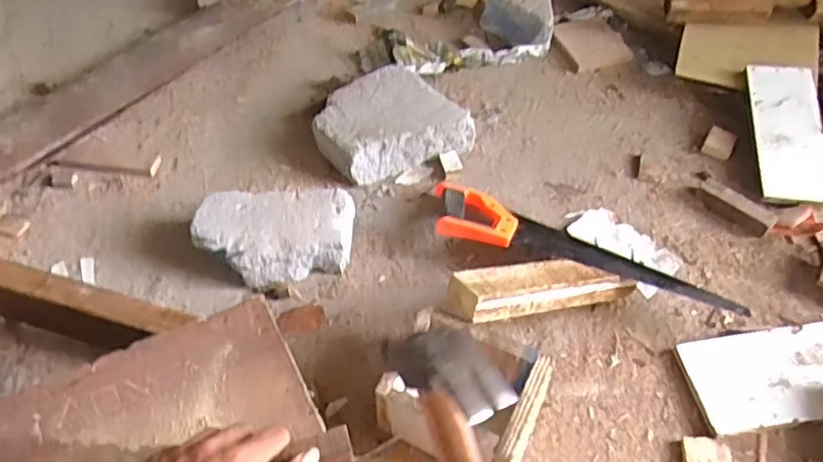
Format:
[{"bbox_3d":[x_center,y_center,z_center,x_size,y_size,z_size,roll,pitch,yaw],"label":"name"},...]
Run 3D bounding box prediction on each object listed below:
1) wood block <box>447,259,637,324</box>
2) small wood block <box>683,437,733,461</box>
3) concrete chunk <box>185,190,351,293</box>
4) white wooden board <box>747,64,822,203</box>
[{"bbox_3d":[0.162,0.067,0.789,0.254,0.041,0.071,-2,49,-27],"label":"wood block"},{"bbox_3d":[0.340,0.257,0.737,0.050,0.011,0.041,6,52,3],"label":"small wood block"},{"bbox_3d":[-0.181,0.008,0.880,0.212,0.070,0.125,-8,52,-8],"label":"concrete chunk"},{"bbox_3d":[0.596,-0.161,1.019,0.099,0.013,0.258,4,64,9],"label":"white wooden board"}]

